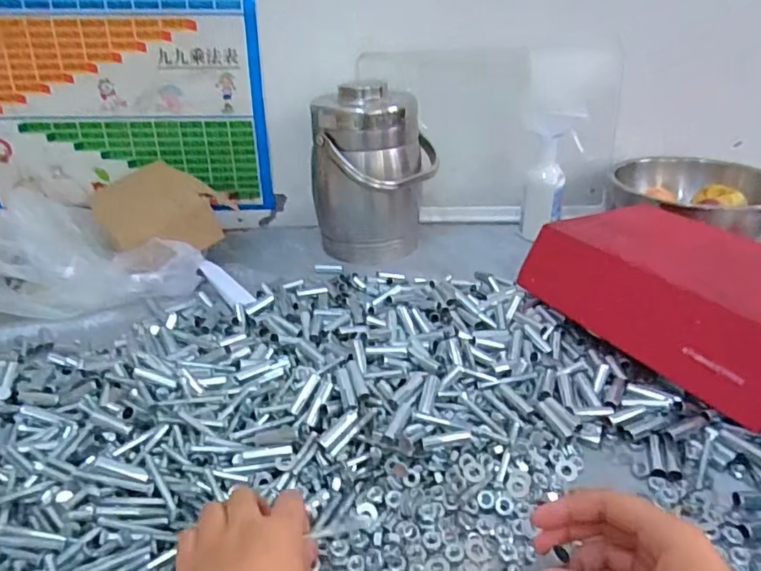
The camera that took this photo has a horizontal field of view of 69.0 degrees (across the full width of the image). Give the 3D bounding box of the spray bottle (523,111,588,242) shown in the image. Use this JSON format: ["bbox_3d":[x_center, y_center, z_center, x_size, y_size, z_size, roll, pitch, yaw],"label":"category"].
[{"bbox_3d":[0.254,-0.160,0.819,0.071,0.177,0.051,5,29,14],"label":"spray bottle"}]

